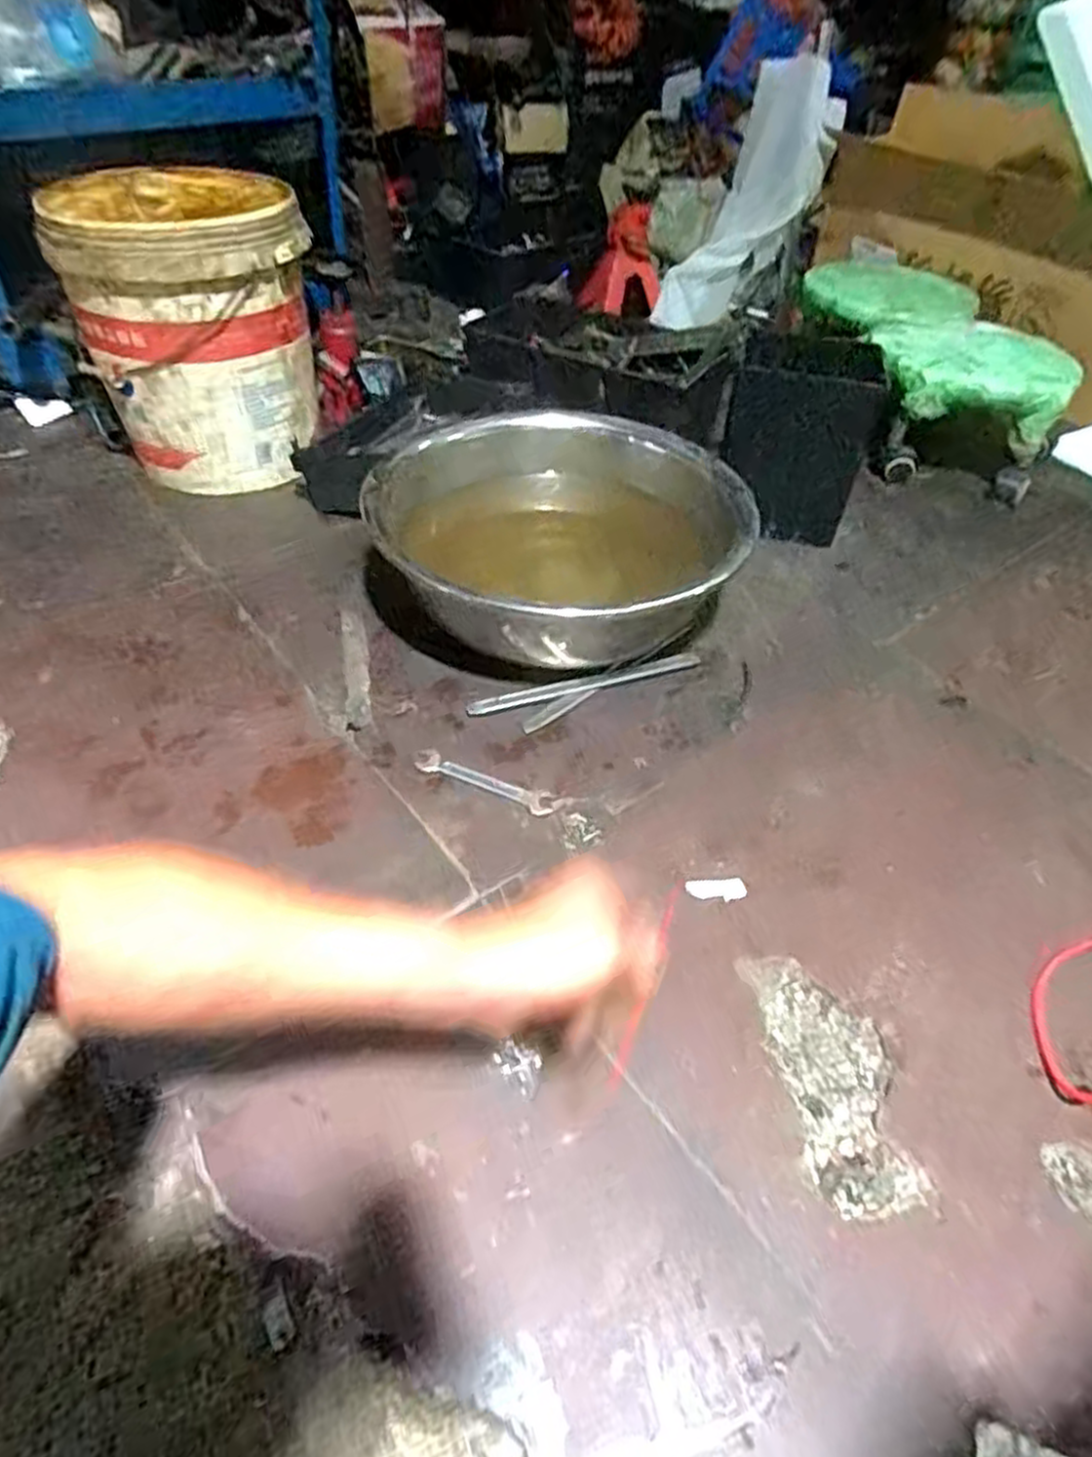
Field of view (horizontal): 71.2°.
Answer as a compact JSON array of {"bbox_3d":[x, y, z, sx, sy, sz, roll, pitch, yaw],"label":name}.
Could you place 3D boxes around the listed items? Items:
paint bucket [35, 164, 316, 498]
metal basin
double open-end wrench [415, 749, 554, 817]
[{"bbox_3d":[-0.462,-0.536,1.051,0.286,0.327,0.295,-9,48,-12],"label":"paint bucket"},{"bbox_3d":[0.010,-0.232,0.914,0.399,0.126,0.399,2,47,-2],"label":"metal basin"},{"bbox_3d":[-0.060,0.052,0.735,0.142,0.005,0.028,21,49,15],"label":"double open-end wrench"}]

